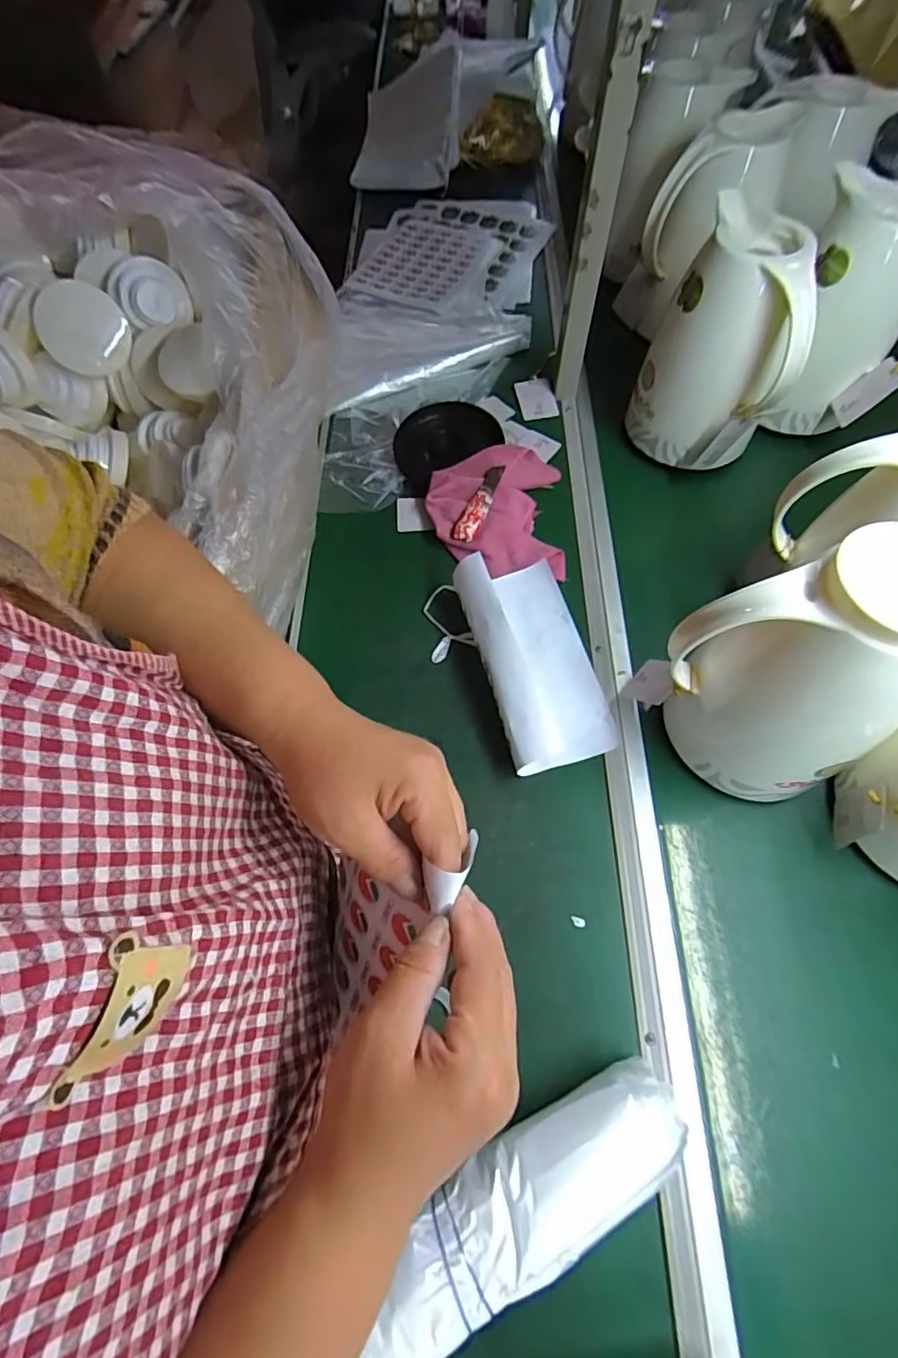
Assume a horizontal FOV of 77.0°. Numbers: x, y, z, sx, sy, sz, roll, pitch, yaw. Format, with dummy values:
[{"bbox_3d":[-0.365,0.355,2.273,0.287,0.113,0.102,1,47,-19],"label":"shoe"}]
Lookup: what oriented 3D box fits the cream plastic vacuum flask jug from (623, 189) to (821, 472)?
[{"bbox_3d":[0.318,-0.386,0.656,0.153,0.213,0.159,21,65,11],"label":"cream plastic vacuum flask jug"}]

